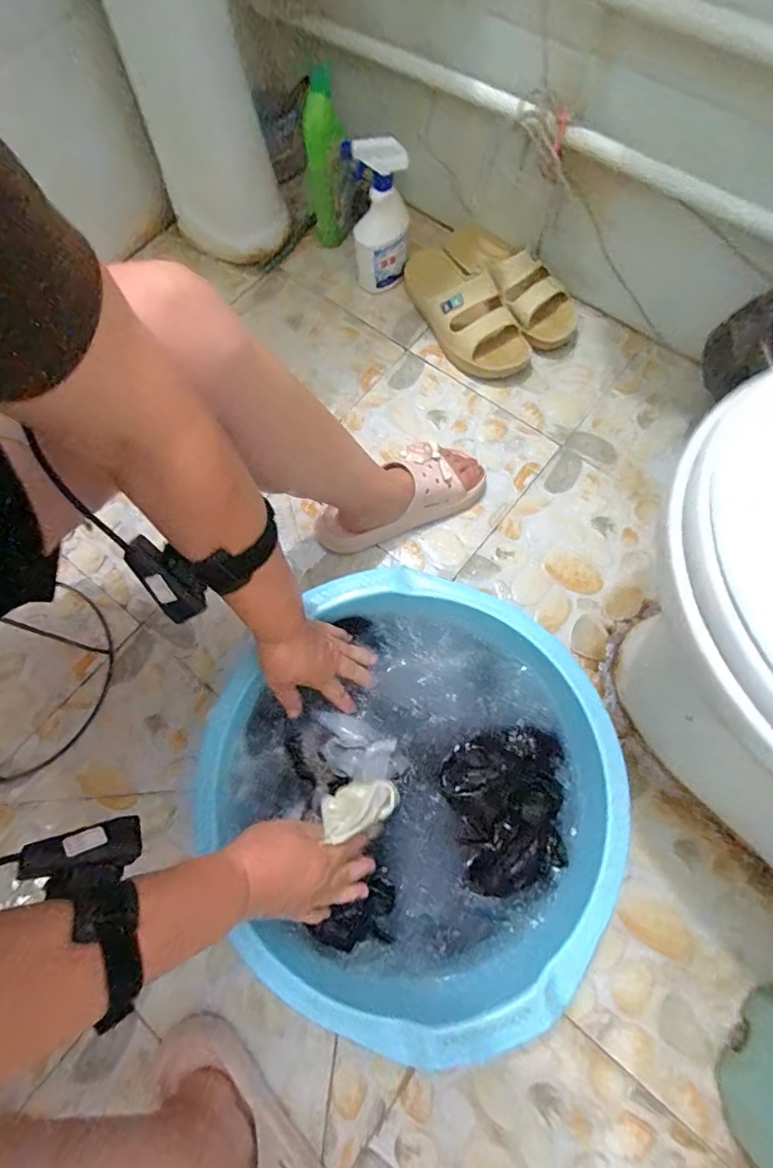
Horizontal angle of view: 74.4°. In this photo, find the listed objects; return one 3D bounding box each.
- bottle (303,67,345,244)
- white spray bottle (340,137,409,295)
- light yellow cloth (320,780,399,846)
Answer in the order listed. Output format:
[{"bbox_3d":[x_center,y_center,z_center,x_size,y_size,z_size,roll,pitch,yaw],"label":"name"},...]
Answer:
[{"bbox_3d":[-0.102,-0.701,0.849,0.076,0.234,0.045,3,36,4],"label":"bottle"},{"bbox_3d":[-0.011,-0.558,0.784,0.084,0.208,0.060,-10,71,-1],"label":"white spray bottle"},{"bbox_3d":[-0.024,0.202,0.464,0.082,0.020,0.040,-9,66,-37],"label":"light yellow cloth"}]

